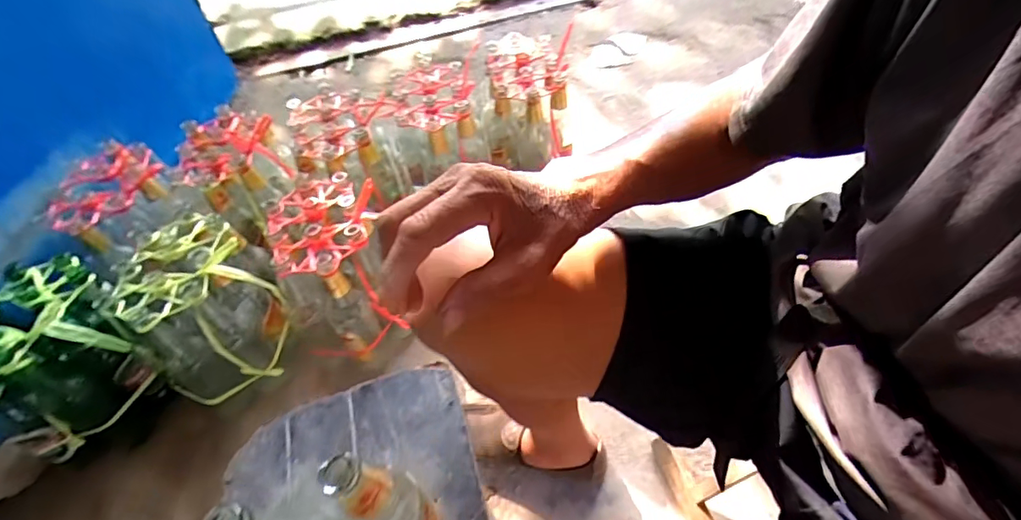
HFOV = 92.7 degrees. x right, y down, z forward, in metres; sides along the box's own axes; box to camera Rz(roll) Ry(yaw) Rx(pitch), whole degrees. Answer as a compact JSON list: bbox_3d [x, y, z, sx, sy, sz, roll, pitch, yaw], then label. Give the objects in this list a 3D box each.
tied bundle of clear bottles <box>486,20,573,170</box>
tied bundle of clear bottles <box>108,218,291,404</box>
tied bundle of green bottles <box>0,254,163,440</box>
[{"bbox_3d":[0.040,-0.325,1.055,0.184,0.192,0.217,0,53,5],"label":"tied bundle of clear bottles"},{"bbox_3d":[-0.510,0.078,0.822,0.223,0.225,0.241,-2,53,3],"label":"tied bundle of clear bottles"},{"bbox_3d":[-0.723,0.158,0.806,0.200,0.253,0.202,19,57,18],"label":"tied bundle of green bottles"}]

